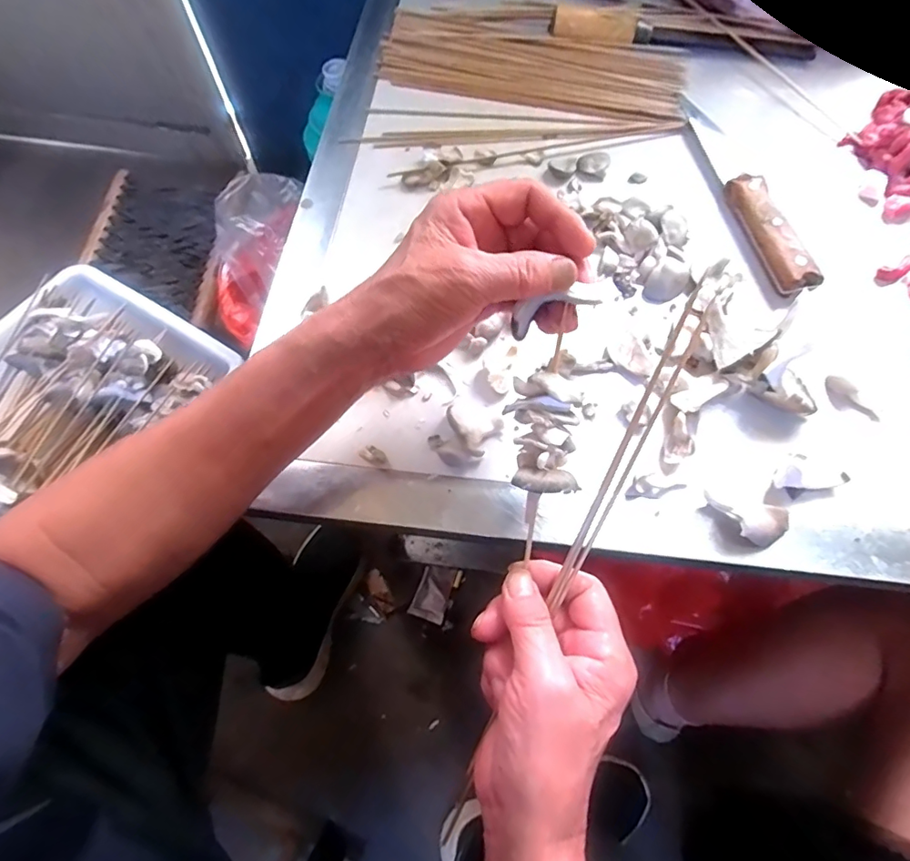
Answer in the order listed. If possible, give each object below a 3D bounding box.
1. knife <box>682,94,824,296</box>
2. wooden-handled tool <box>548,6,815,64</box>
[{"bbox_3d":[0.247,-0.212,0.436,0.028,0.020,0.236,-8,66,-3],"label":"knife"},{"bbox_3d":[0.232,-0.405,0.520,0.266,0.030,0.028,2,66,1],"label":"wooden-handled tool"}]

